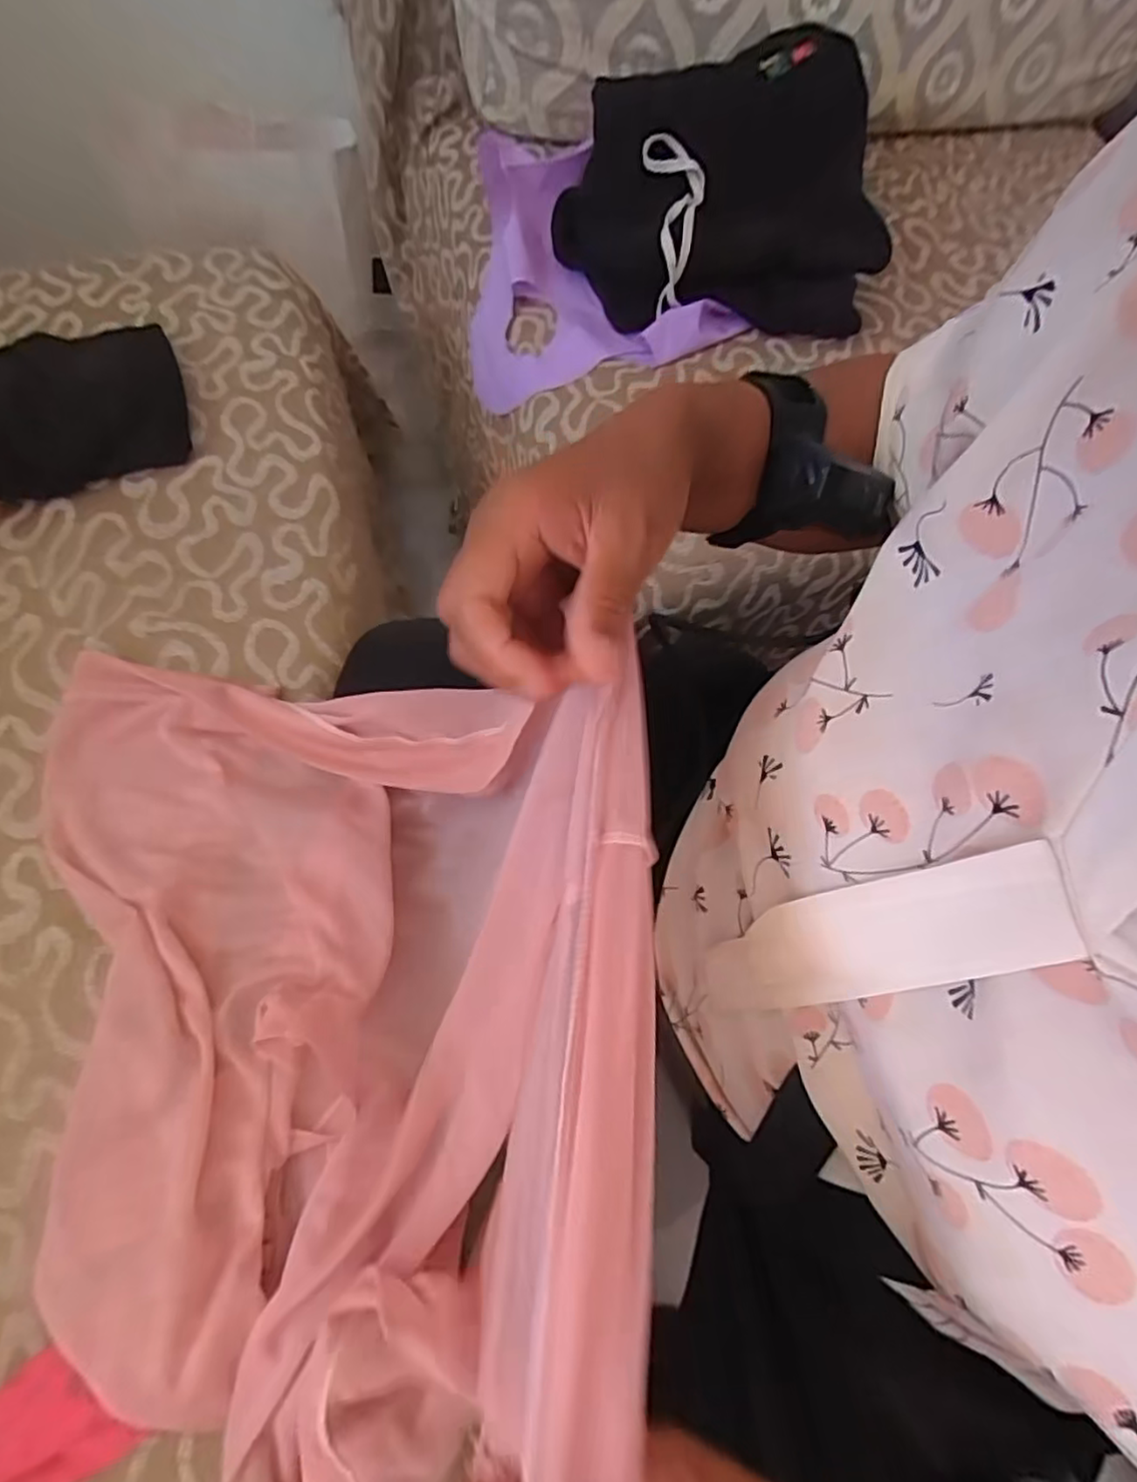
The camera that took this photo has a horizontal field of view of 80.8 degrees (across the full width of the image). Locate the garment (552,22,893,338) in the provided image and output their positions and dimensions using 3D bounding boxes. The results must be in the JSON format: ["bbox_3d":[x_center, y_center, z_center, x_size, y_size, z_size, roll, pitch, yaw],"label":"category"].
[{"bbox_3d":[0.135,-0.486,0.589,0.289,0.075,0.231,-3,98,-3],"label":"garment"}]

